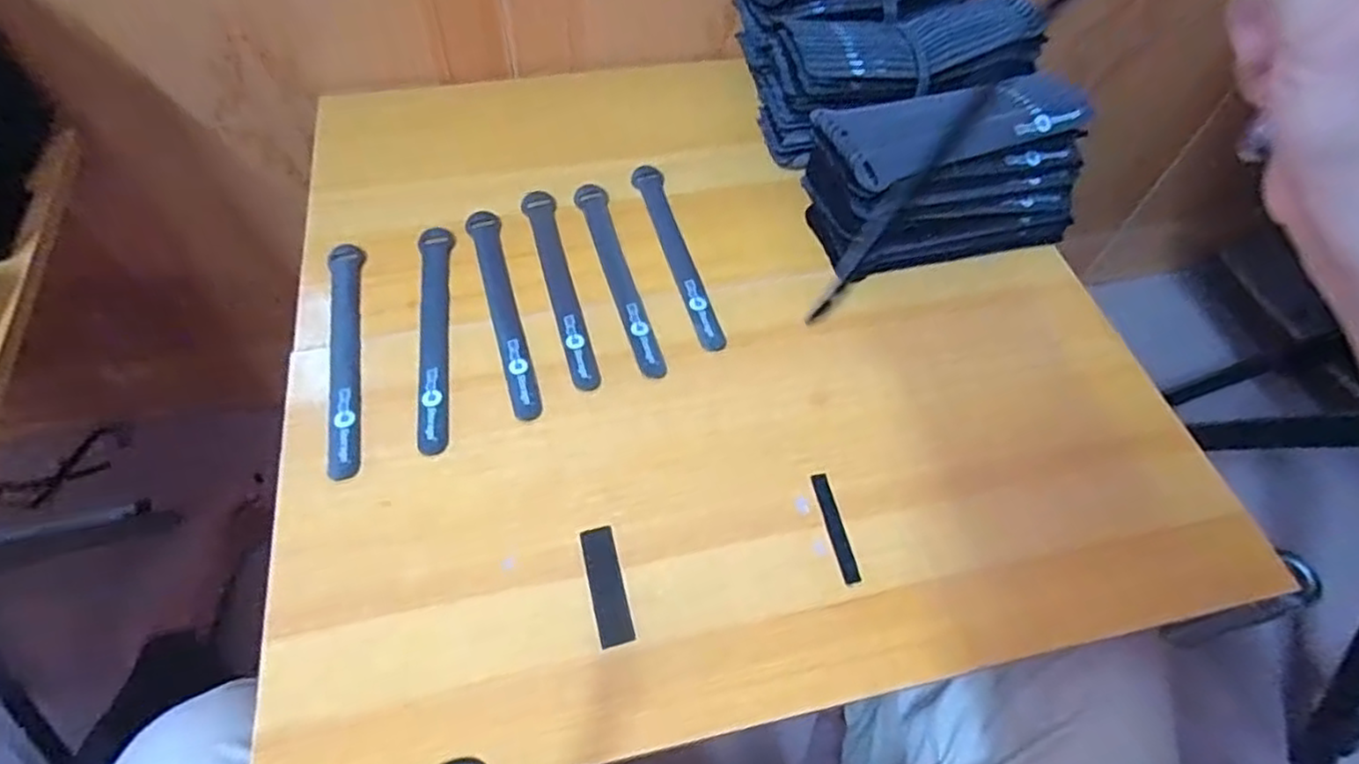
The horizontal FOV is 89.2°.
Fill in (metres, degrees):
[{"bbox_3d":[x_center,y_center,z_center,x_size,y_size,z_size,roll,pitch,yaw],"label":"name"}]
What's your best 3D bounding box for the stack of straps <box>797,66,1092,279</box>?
[{"bbox_3d":[0.205,-0.157,0.534,0.209,0.097,0.094,-11,58,-9],"label":"stack of straps"}]

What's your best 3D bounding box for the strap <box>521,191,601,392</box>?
[{"bbox_3d":[-0.089,-0.076,0.520,0.025,0.006,0.192,-15,59,-12],"label":"strap"}]

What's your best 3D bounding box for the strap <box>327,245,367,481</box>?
[{"bbox_3d":[-0.233,-0.023,0.479,0.023,0.004,0.195,-11,58,-10],"label":"strap"}]

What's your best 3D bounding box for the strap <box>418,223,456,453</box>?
[{"bbox_3d":[-0.174,-0.037,0.494,0.022,0.006,0.198,-8,58,-8],"label":"strap"}]

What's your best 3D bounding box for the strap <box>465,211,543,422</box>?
[{"bbox_3d":[-0.130,-0.056,0.510,0.024,0.005,0.198,-16,59,-12],"label":"strap"}]

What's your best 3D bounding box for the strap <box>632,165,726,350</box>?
[{"bbox_3d":[-0.003,-0.104,0.543,0.024,0.005,0.196,-12,58,-10],"label":"strap"}]

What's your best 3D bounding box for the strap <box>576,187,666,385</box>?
[{"bbox_3d":[-0.047,-0.083,0.528,0.024,0.004,0.196,-13,59,-11],"label":"strap"}]

